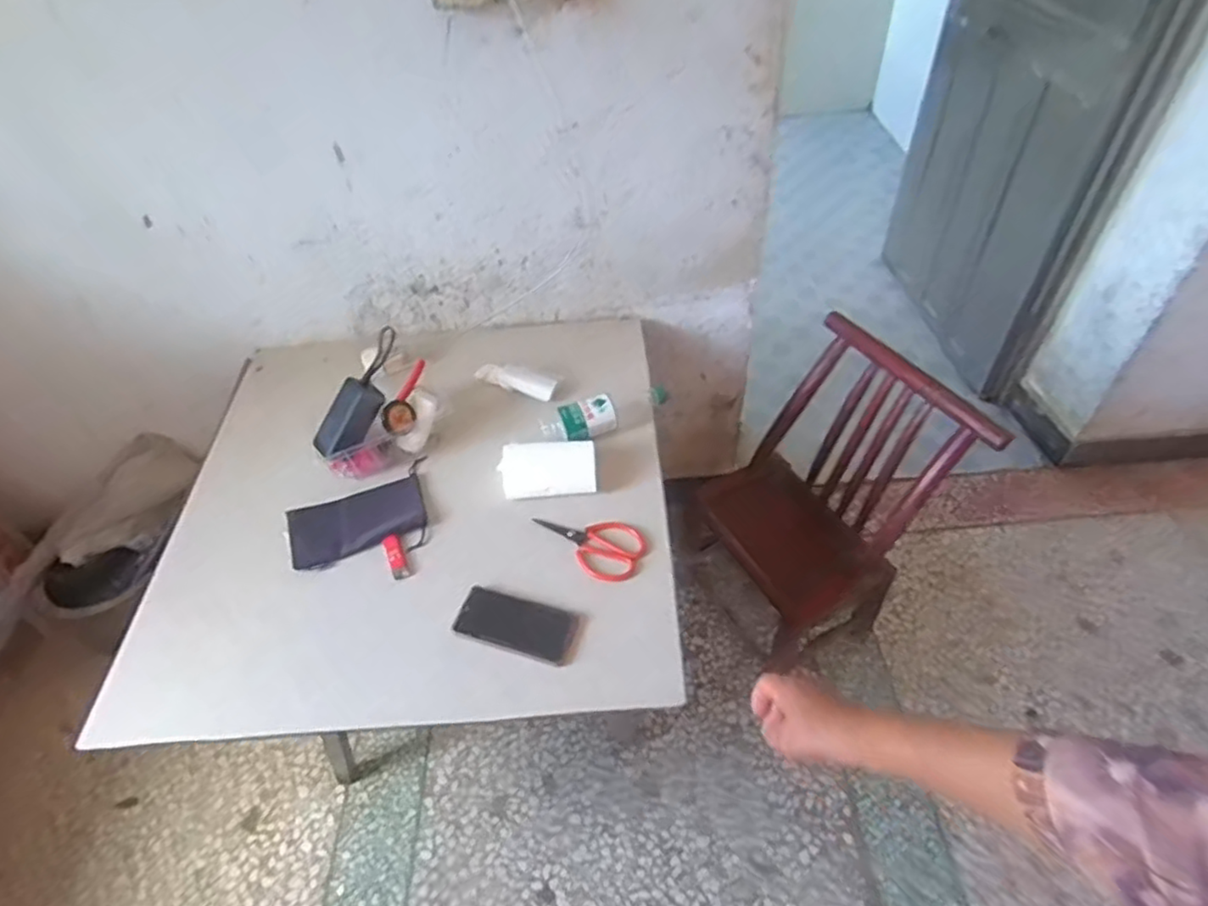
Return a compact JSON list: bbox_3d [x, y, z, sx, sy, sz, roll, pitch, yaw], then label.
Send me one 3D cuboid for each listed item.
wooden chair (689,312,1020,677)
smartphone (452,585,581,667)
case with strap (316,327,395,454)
[{"bbox_3d":[0.457,0.088,1.355,0.460,0.584,0.366,-38,61,-23],"label":"wooden chair"},{"bbox_3d":[-0.120,0.235,0.924,0.164,0.010,0.072,14,55,12],"label":"smartphone"},{"bbox_3d":[-0.384,-0.094,1.069,0.054,0.045,0.219,30,91,24],"label":"case with strap"}]

